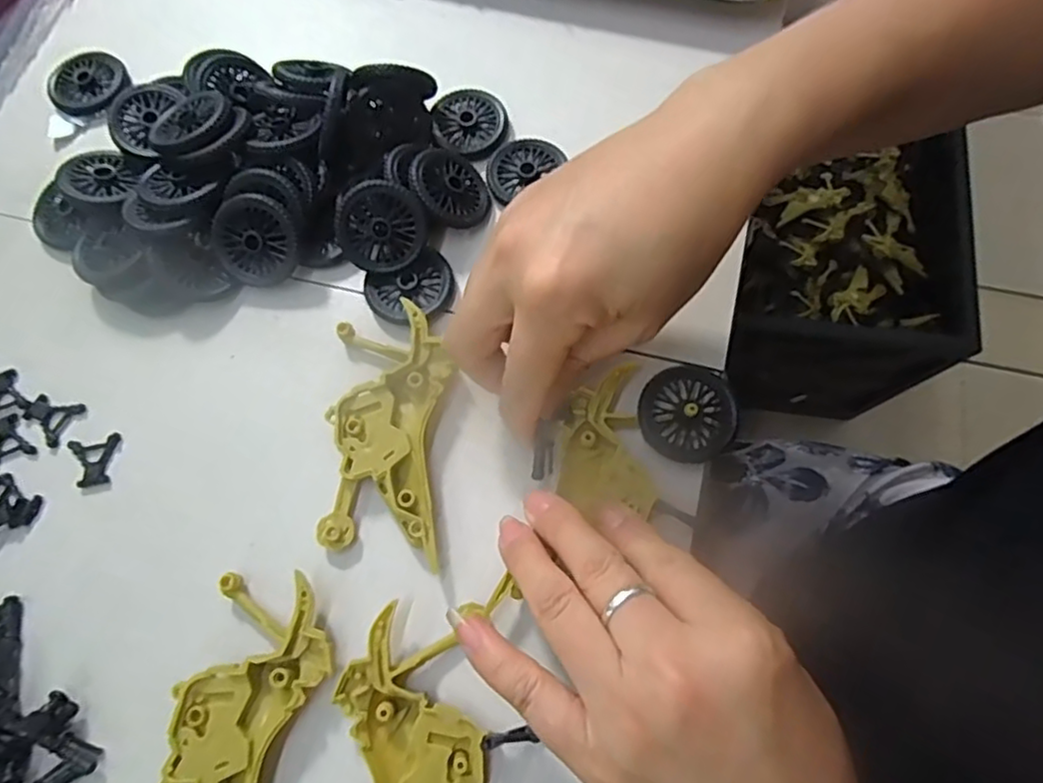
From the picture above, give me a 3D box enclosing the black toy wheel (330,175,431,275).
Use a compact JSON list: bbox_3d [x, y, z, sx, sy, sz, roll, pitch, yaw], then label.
[{"bbox_3d":[-0.061,-0.070,0.276,0.037,0.007,0.037,-38,104,8],"label":"black toy wheel"}]

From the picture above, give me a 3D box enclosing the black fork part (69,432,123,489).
[{"bbox_3d":[-0.174,0.028,0.260,0.020,0.004,0.021,-13,71,-2],"label":"black fork part"}]

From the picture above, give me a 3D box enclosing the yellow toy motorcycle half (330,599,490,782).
[{"bbox_3d":[-0.032,0.125,0.216,0.050,0.014,0.096,-5,71,1],"label":"yellow toy motorcycle half"}]

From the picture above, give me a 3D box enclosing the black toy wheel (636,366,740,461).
[{"bbox_3d":[0.065,0.007,0.249,0.036,0.009,0.037,-1,71,2],"label":"black toy wheel"}]

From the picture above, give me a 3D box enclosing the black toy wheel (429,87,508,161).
[{"bbox_3d":[-0.025,-0.128,0.306,0.035,0.005,0.036,-1,71,2],"label":"black toy wheel"}]

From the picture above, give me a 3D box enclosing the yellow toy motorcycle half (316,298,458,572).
[{"bbox_3d":[-0.053,0.016,0.257,0.046,0.013,0.097,0,71,2],"label":"yellow toy motorcycle half"}]

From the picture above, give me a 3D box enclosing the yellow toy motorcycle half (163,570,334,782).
[{"bbox_3d":[-0.097,0.114,0.223,0.047,0.013,0.096,13,72,7],"label":"yellow toy motorcycle half"}]

